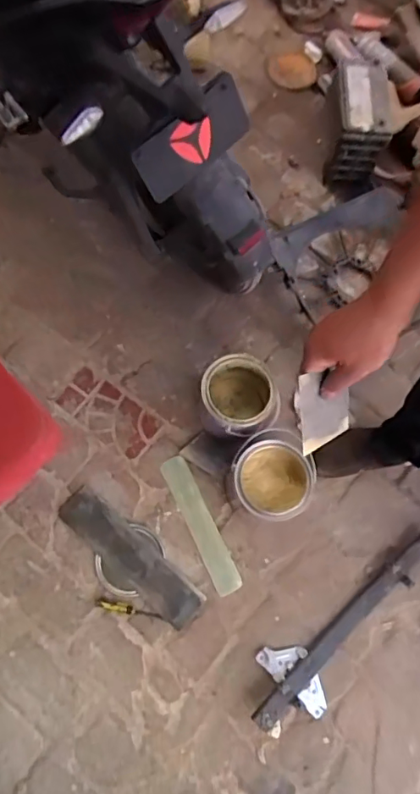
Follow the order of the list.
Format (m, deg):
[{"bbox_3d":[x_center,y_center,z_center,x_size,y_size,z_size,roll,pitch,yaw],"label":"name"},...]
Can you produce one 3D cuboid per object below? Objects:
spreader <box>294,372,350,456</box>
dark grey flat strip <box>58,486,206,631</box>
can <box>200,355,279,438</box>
[{"bbox_3d":[0.138,0.012,0.625,0.074,0.124,0.008,-28,43,-13],"label":"spreader"},{"bbox_3d":[-0.171,0.339,1.103,0.359,0.013,0.084,40,74,9],"label":"dark grey flat strip"},{"bbox_3d":[0.064,0.008,1.143,0.156,0.142,0.169,1,72,-3],"label":"can"}]

